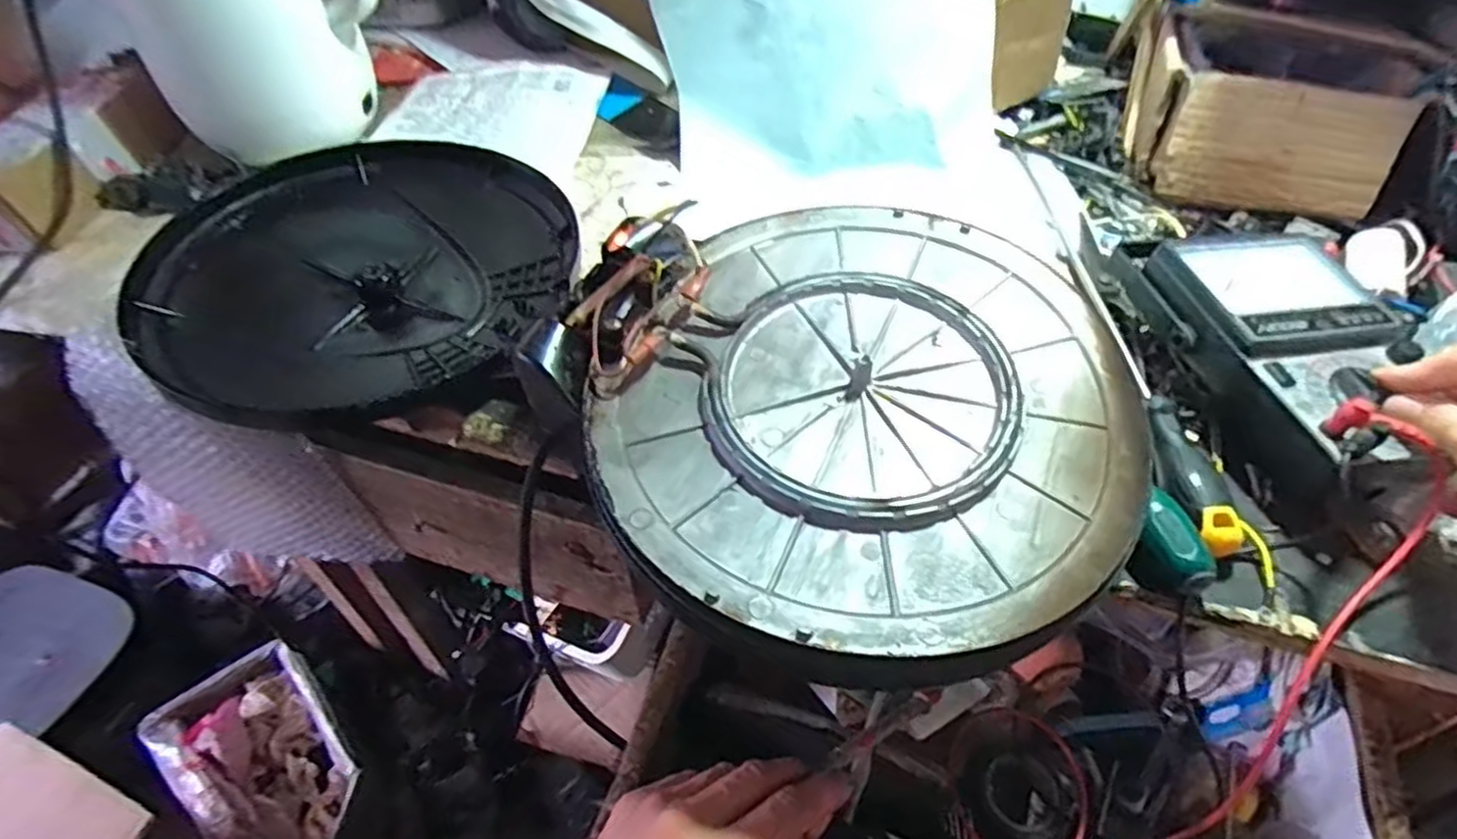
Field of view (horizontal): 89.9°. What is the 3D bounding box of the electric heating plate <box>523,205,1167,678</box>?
[{"bbox_3d":[0.064,-0.016,0.373,0.271,0.035,0.280,0,49,-1],"label":"electric heating plate"}]

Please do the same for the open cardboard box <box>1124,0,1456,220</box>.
[{"bbox_3d":[0.405,-0.240,0.558,0.173,0.091,0.150,20,52,16],"label":"open cardboard box"}]

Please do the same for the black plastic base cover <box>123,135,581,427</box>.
[{"bbox_3d":[-0.249,-0.095,0.513,0.260,0.065,0.250,10,53,-1],"label":"black plastic base cover"}]

